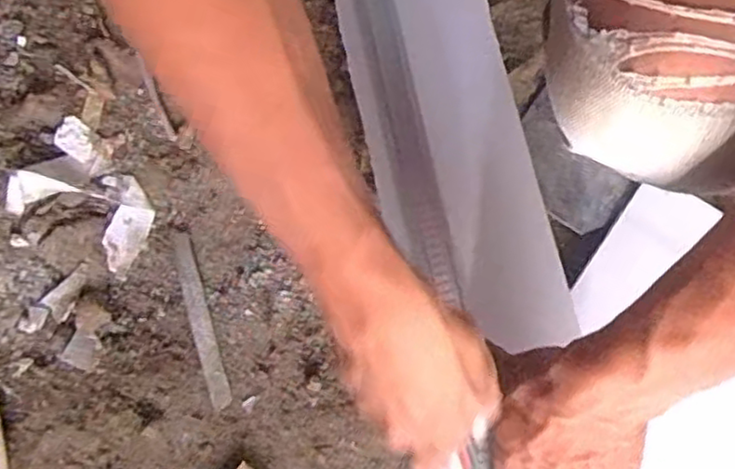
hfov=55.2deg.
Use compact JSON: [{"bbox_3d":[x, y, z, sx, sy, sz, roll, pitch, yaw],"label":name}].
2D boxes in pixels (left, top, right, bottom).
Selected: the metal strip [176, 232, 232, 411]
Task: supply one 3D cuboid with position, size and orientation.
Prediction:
[{"bbox_3d":[-0.126,0.062,0.529,0.014,0.004,0.137,-19,71,0],"label":"metal strip"}]

